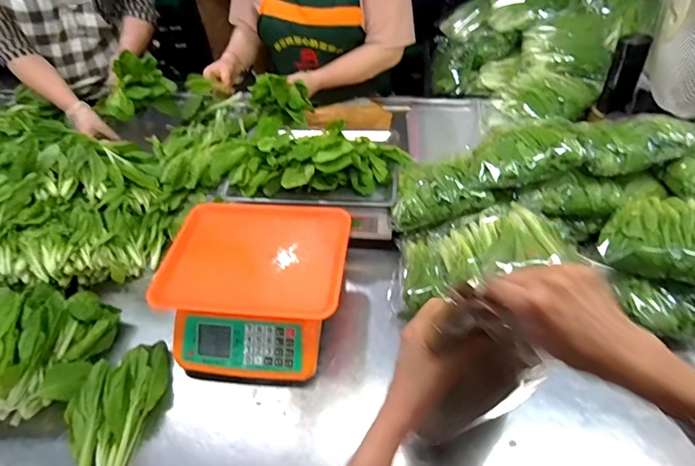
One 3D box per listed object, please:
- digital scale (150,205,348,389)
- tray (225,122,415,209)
[{"bbox_3d":[-0.154,0.089,0.735,0.297,0.109,0.285,2,48,7],"label":"digital scale"},{"bbox_3d":[-0.064,-0.158,0.864,0.360,0.093,0.220,1,47,6],"label":"tray"}]

